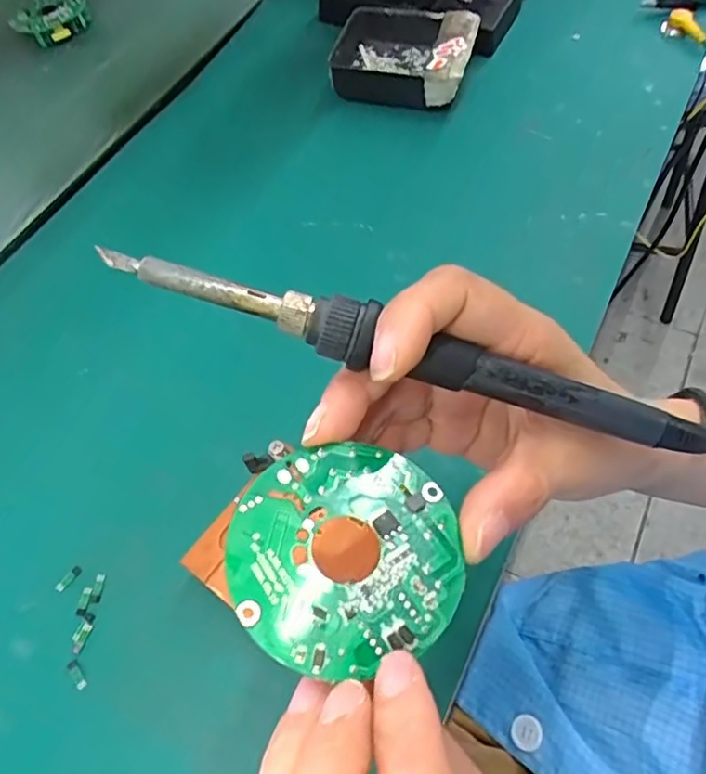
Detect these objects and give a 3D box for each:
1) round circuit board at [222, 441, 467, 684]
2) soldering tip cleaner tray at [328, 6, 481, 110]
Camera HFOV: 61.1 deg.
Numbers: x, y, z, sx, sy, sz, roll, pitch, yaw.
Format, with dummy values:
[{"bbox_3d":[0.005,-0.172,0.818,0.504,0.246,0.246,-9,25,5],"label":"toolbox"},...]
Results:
[{"bbox_3d":[-0.002,0.045,0.168,0.064,0.007,0.062,-2,58,3],"label":"round circuit board"},{"bbox_3d":[0.035,-0.246,0.437,0.103,0.032,0.083,14,60,12],"label":"soldering tip cleaner tray"}]

